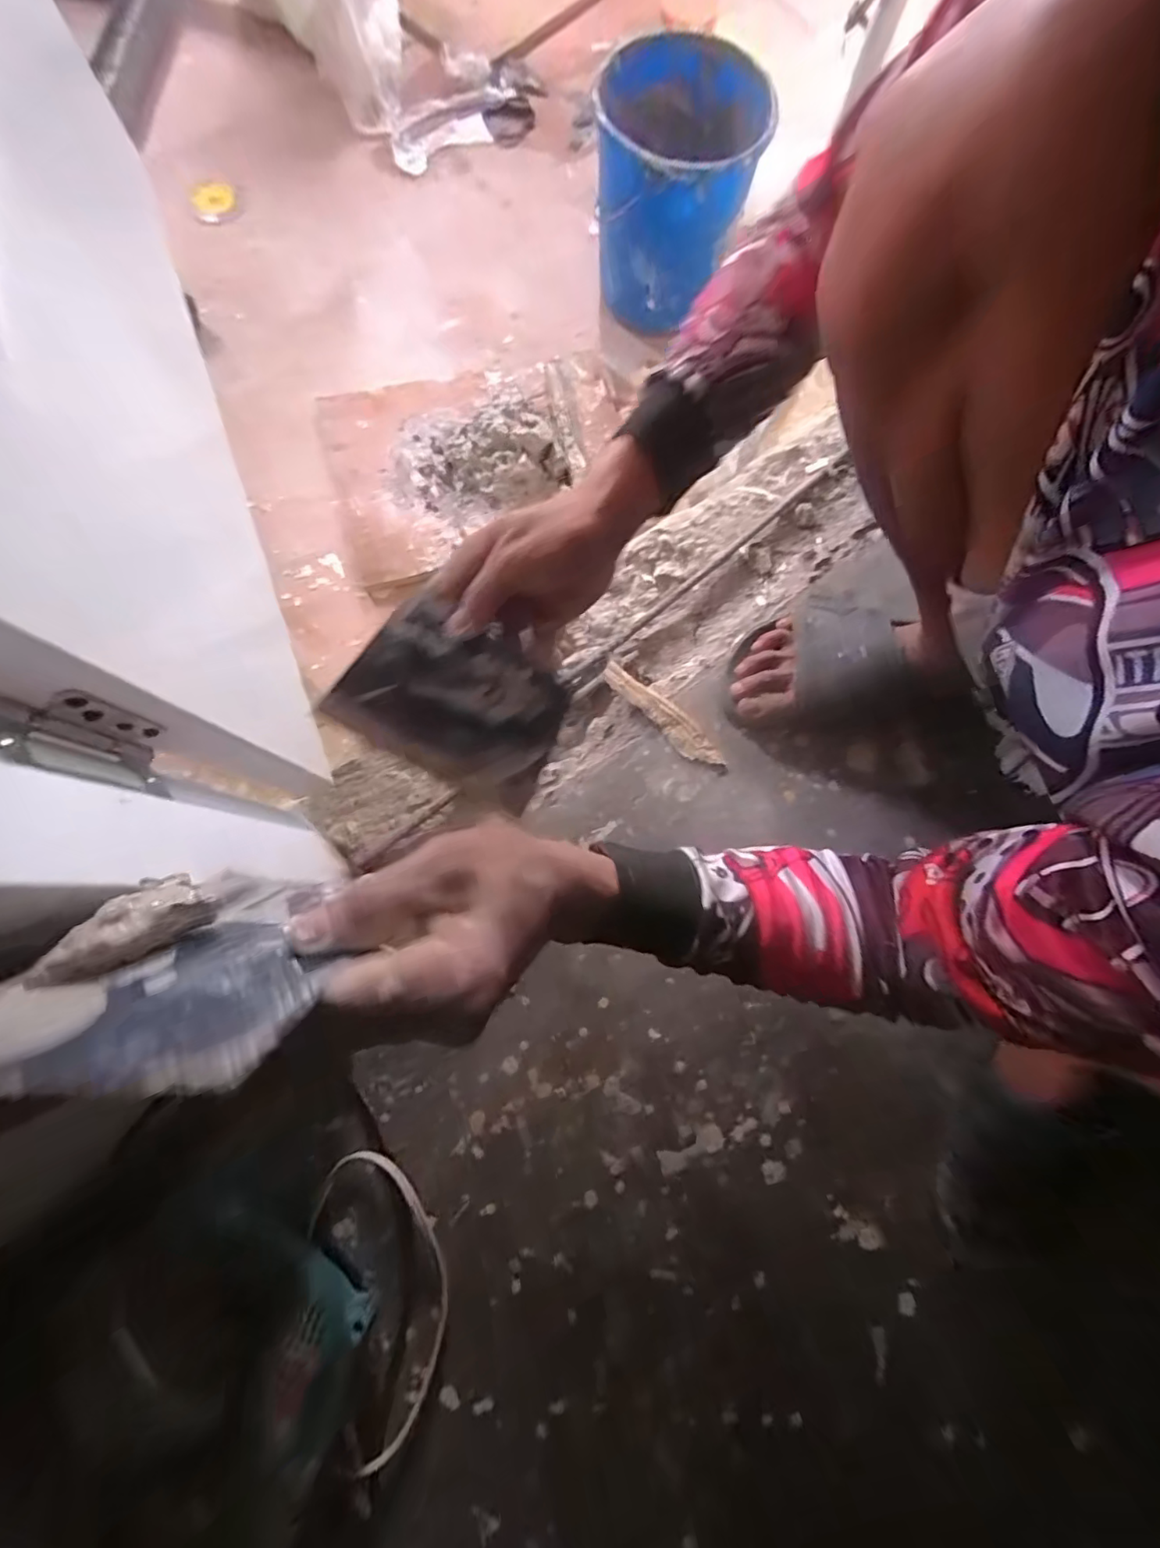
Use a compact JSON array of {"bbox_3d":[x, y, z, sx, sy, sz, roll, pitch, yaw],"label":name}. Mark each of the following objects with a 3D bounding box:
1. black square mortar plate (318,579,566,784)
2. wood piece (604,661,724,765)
[{"bbox_3d":[-0.078,-0.049,0.356,0.124,0.007,0.099,33,88,-18],"label":"black square mortar plate"},{"bbox_3d":[0.082,-0.059,0.543,0.143,0.016,0.030,43,81,7],"label":"wood piece"}]

